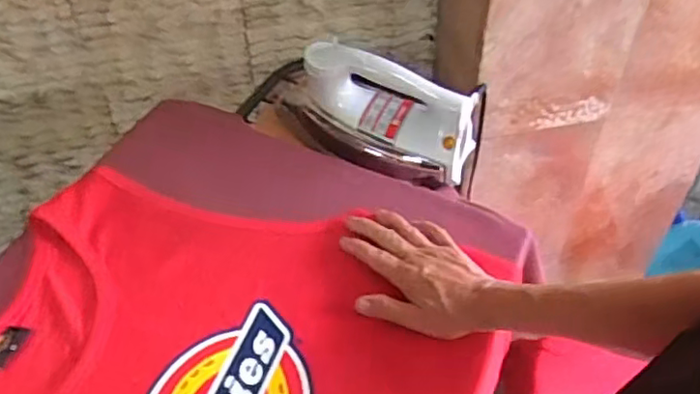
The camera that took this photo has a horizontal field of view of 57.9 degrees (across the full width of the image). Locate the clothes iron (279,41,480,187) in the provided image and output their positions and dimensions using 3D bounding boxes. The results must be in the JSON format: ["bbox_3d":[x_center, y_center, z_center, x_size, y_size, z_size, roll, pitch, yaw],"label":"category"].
[{"bbox_3d":[0.023,-0.103,0.754,0.246,0.126,0.107,12,47,13],"label":"clothes iron"}]

